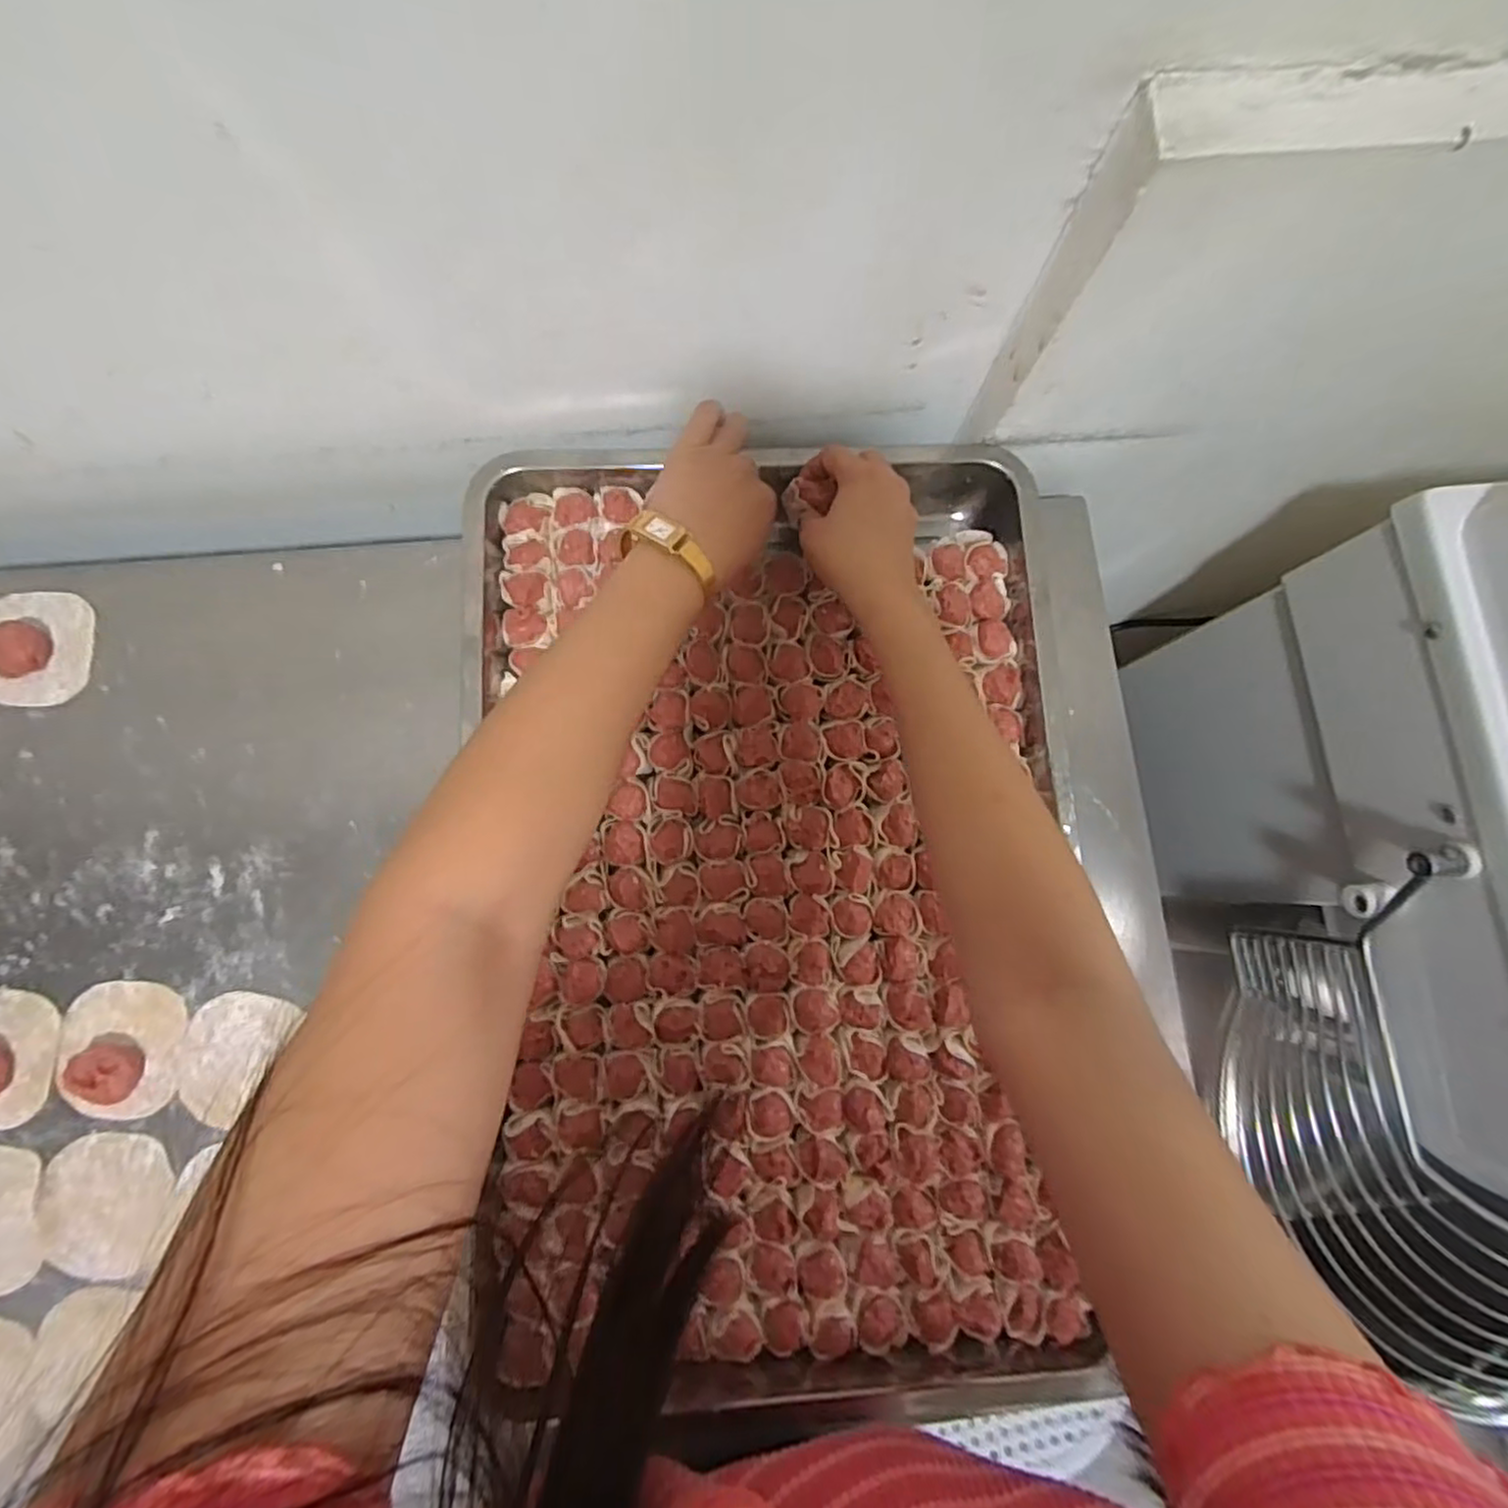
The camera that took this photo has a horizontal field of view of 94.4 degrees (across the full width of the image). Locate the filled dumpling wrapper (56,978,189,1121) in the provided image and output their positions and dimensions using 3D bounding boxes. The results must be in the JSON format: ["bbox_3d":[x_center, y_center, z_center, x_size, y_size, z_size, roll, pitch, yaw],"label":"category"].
[{"bbox_3d":[-0.410,0.191,0.443,0.078,0.027,0.085,0,80,-2],"label":"filled dumpling wrapper"}]

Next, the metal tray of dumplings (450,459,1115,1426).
[{"bbox_3d":[0.011,0.088,0.450,0.376,0.027,0.594,-1,82,-3],"label":"metal tray of dumplings"}]

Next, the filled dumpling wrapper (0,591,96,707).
[{"bbox_3d":[-0.512,-0.076,0.492,0.074,0.015,0.080,0,82,-3],"label":"filled dumpling wrapper"}]

